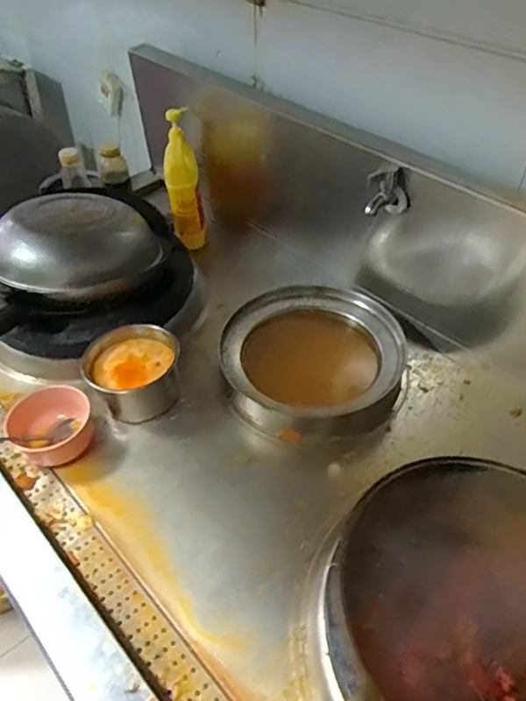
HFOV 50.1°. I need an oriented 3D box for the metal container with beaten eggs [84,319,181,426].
[{"bbox_3d":[-0.215,0.036,0.943,0.155,0.082,0.157,-15,46,-10],"label":"metal container with beaten eggs"}]

